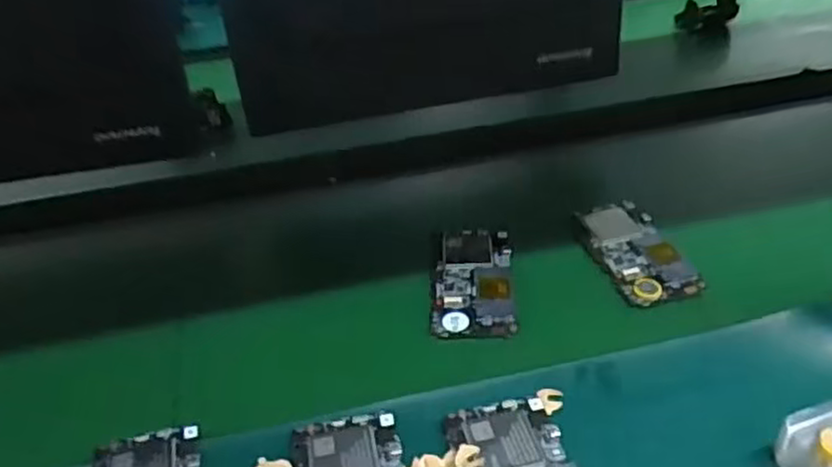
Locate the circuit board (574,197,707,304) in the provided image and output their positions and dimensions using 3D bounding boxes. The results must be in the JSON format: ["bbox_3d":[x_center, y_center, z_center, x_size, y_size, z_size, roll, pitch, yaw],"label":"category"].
[{"bbox_3d":[0.180,0.012,0.601,0.064,0.008,0.120,-11,39,-10],"label":"circuit board"}]

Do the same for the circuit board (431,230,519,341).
[{"bbox_3d":[0.046,0.035,0.582,0.064,0.004,0.121,-2,41,4],"label":"circuit board"}]

